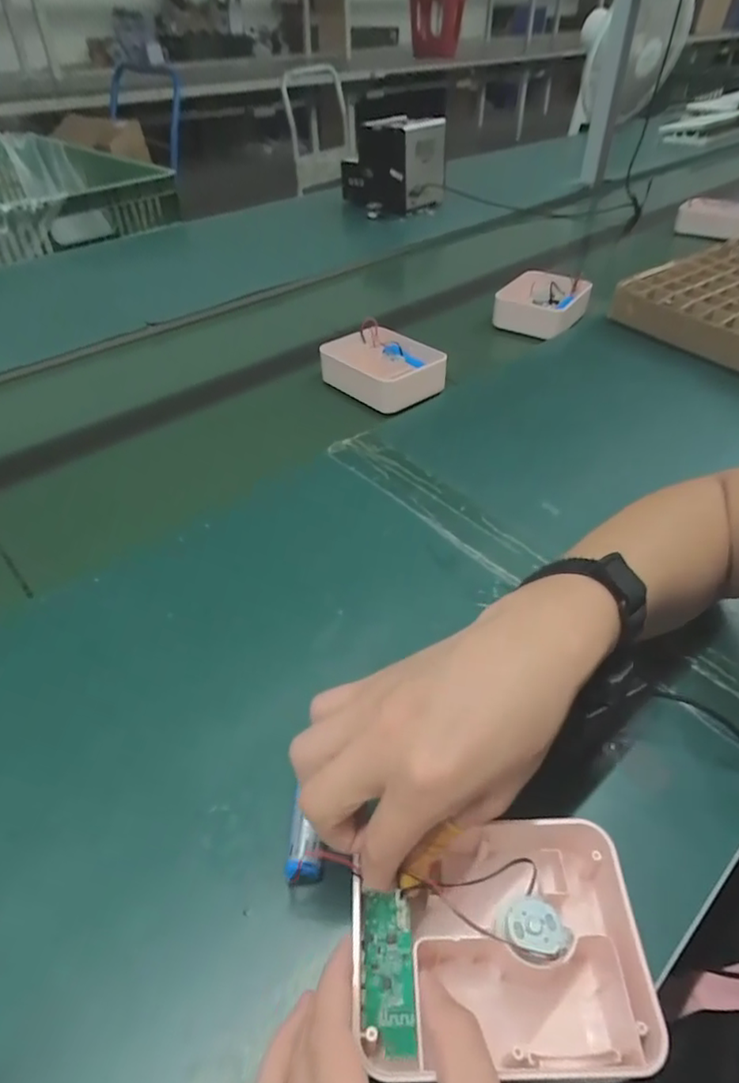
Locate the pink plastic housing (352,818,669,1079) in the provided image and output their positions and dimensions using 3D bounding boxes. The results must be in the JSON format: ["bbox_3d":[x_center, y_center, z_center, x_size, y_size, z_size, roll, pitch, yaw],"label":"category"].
[{"bbox_3d":[0.057,0.184,0.291,0.128,0.046,0.106,4,40,-3],"label":"pink plastic housing"}]

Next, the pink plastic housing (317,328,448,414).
[{"bbox_3d":[0.015,-0.206,0.720,0.099,0.046,0.133,-26,50,-32],"label":"pink plastic housing"}]

